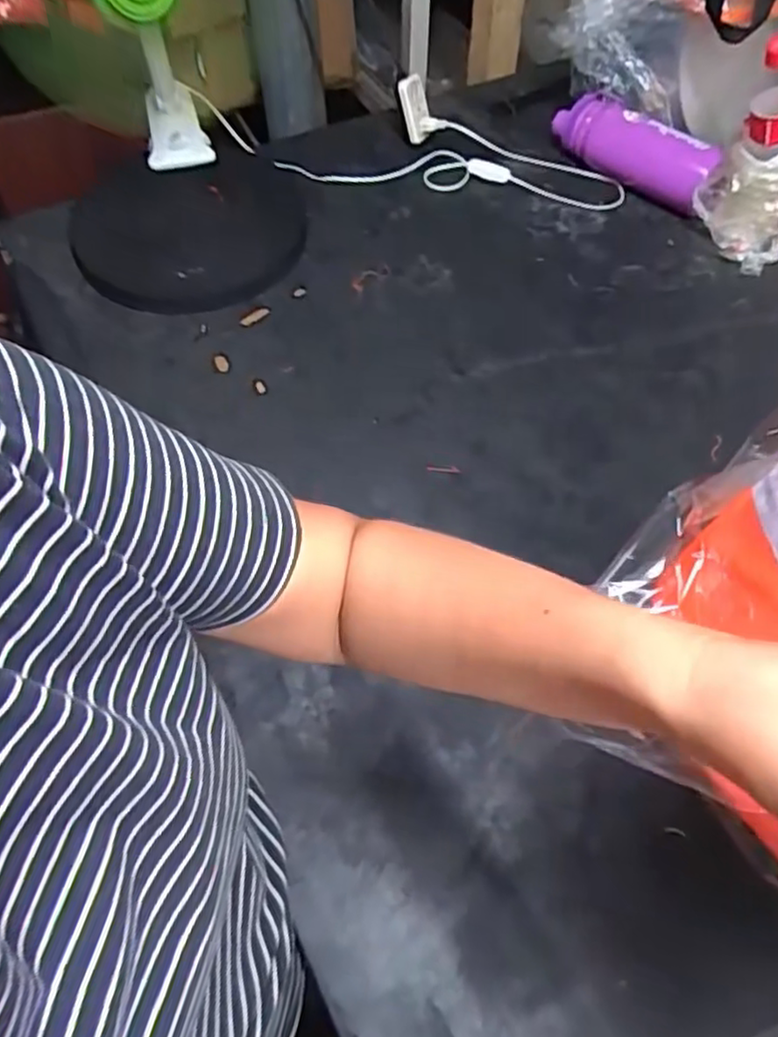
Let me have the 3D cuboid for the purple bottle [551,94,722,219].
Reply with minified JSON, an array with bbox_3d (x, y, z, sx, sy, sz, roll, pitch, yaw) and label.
[{"bbox_3d":[0.319,-0.480,0.902,0.065,0.074,0.230,-31,60,-17],"label":"purple bottle"}]

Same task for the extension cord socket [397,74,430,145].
[{"bbox_3d":[0.035,-0.565,0.948,0.031,0.080,0.027,-18,35,-9],"label":"extension cord socket"}]

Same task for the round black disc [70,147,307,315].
[{"bbox_3d":[-0.241,-0.362,0.842,0.275,0.024,0.263,1,62,-2],"label":"round black disc"}]

